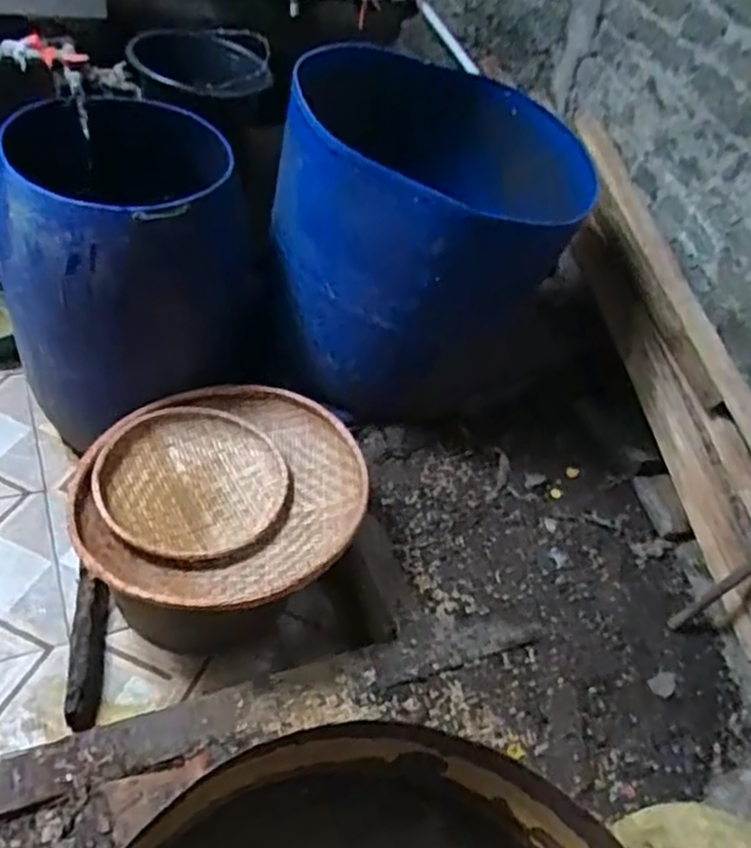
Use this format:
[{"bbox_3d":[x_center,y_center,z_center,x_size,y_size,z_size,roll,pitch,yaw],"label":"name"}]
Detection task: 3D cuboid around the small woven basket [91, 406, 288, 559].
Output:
[{"bbox_3d":[-0.364,0.114,1.487,0.354,0.108,0.331,4,47,-4],"label":"small woven basket"}]

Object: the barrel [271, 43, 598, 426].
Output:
[{"bbox_3d":[0.112,-0.382,1.699,0.581,0.713,0.539,24,47,5],"label":"barrel"}]

